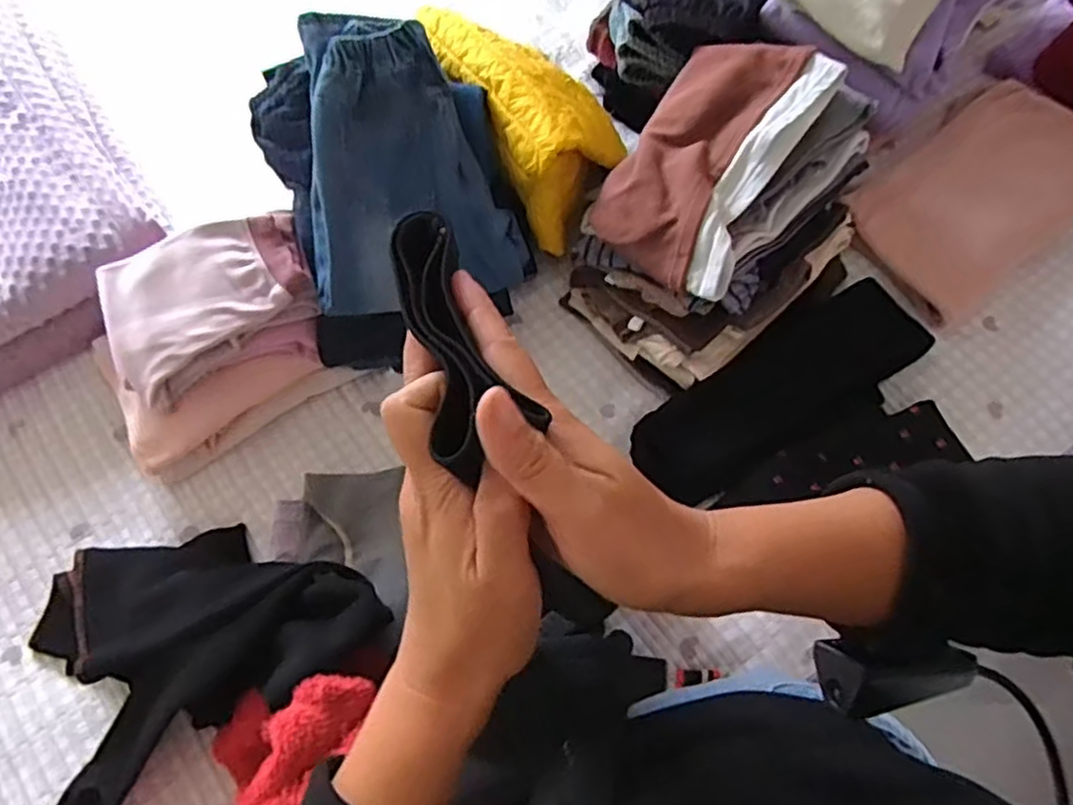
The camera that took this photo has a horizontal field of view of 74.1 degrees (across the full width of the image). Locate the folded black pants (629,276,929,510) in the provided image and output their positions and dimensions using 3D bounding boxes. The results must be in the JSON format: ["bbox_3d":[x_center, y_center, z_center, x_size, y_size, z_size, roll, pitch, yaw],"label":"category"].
[{"bbox_3d":[0.325,-0.016,0.929,0.433,0.045,0.160,-35,70,-11],"label":"folded black pants"}]

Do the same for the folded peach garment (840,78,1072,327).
[{"bbox_3d":[0.636,-0.306,1.010,0.396,0.051,0.224,-37,71,-12],"label":"folded peach garment"}]

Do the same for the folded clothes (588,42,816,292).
[{"bbox_3d":[0.198,-0.328,0.909,0.153,0.069,0.385,27,71,12],"label":"folded clothes"}]

